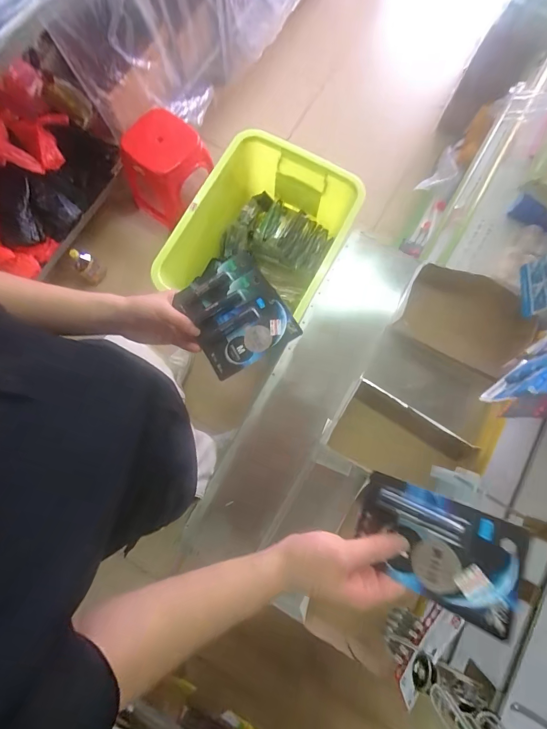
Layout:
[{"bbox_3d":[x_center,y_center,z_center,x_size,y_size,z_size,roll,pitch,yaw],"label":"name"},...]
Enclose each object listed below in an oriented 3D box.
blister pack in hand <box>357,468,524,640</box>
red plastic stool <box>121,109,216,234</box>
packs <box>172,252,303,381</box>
[{"bbox_3d":[0.136,0.158,0.297,0.130,0.016,0.084,13,82,39],"label":"blister pack in hand"},{"bbox_3d":[-0.444,-0.812,1.431,0.288,0.315,0.298,42,81,6],"label":"red plastic stool"},{"bbox_3d":[-0.053,-0.071,0.485,0.129,0.020,0.169,-30,81,-7],"label":"packs"}]

